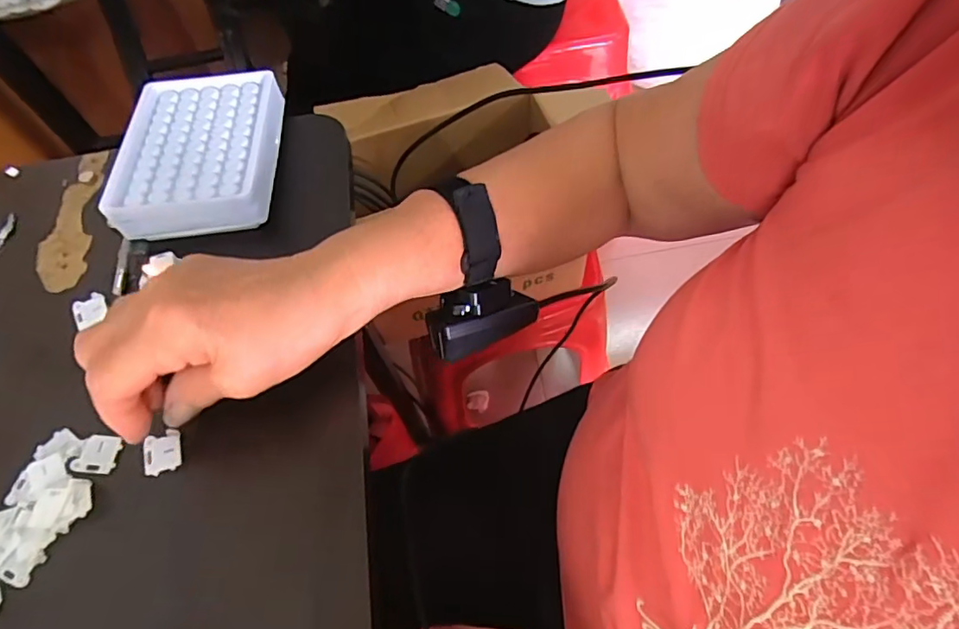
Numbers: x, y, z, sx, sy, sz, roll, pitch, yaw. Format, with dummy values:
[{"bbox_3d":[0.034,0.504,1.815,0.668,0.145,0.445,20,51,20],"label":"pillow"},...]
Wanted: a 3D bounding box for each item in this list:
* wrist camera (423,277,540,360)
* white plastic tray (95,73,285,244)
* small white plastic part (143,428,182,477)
[{"bbox_3d":[0.001,-0.001,0.345,0.075,0.041,0.029,-27,23,-18],"label":"wrist camera"},{"bbox_3d":[-0.195,-0.114,0.381,0.101,0.035,0.128,-8,61,0],"label":"white plastic tray"},{"bbox_3d":[-0.174,0.076,0.293,0.020,0.004,0.021,-18,61,-6],"label":"small white plastic part"}]

